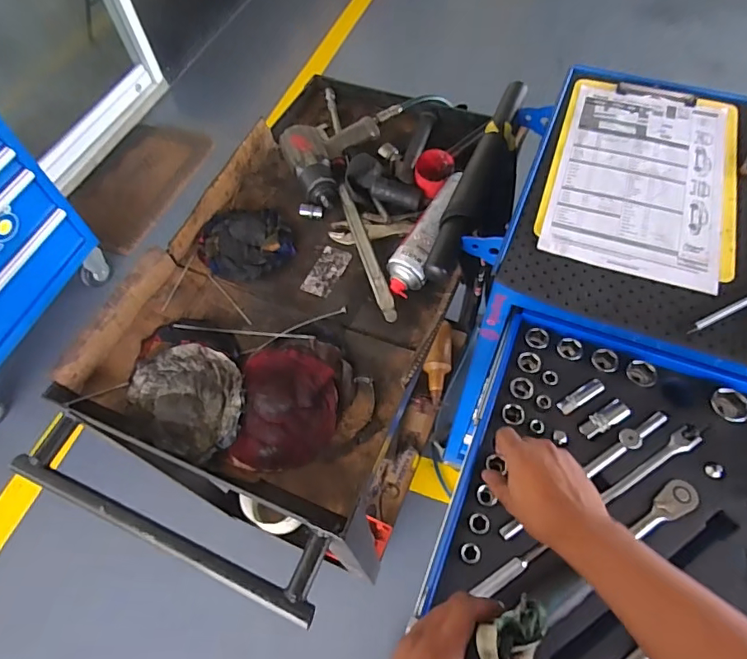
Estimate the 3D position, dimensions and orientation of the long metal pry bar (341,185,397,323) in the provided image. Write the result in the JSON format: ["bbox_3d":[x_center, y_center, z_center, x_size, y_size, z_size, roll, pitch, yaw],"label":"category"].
[{"bbox_3d":[-0.012,-0.133,0.801,0.027,0.013,0.289,-14,59,-6],"label":"long metal pry bar"}]

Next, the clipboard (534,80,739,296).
[{"bbox_3d":[0.375,-0.224,0.677,0.236,0.014,0.365,17,61,12],"label":"clipboard"}]

